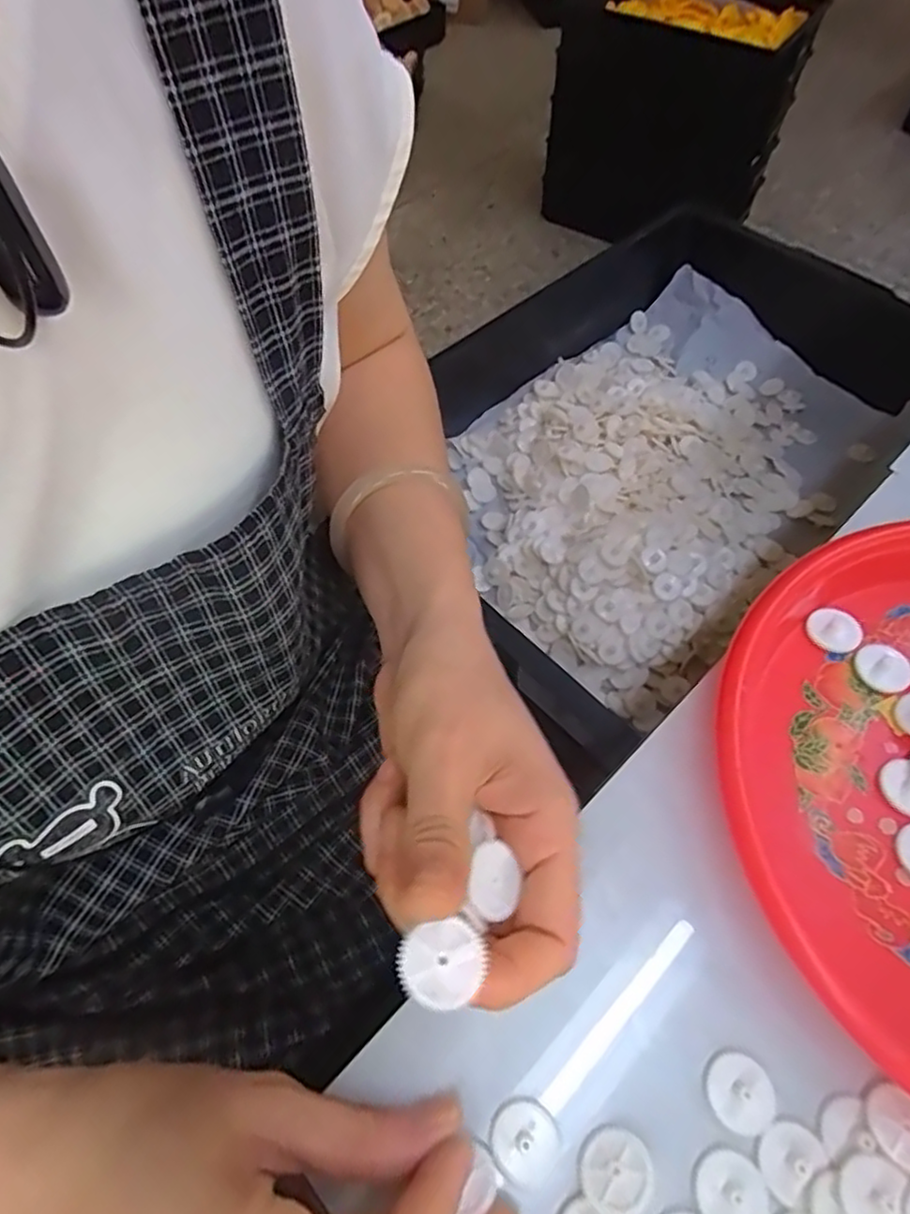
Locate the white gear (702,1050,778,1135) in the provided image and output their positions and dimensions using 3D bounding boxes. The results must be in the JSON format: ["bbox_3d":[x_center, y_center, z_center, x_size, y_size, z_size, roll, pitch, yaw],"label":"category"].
[{"bbox_3d":[0.092,0.157,0.213,0.020,0.004,0.021,-39,66,-18],"label":"white gear"}]

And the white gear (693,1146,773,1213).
[{"bbox_3d":[0.084,0.179,0.200,0.021,0.004,0.021,38,68,20],"label":"white gear"}]

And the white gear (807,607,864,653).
[{"bbox_3d":[0.168,0.010,0.293,0.021,0.005,0.022,-35,65,-16],"label":"white gear"}]

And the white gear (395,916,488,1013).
[{"bbox_3d":[-0.004,0.091,0.167,0.021,0.004,0.018,-17,61,-7],"label":"white gear"}]

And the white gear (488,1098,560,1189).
[{"bbox_3d":[0.022,0.168,0.208,0.022,0.004,0.021,-1,61,2],"label":"white gear"}]

